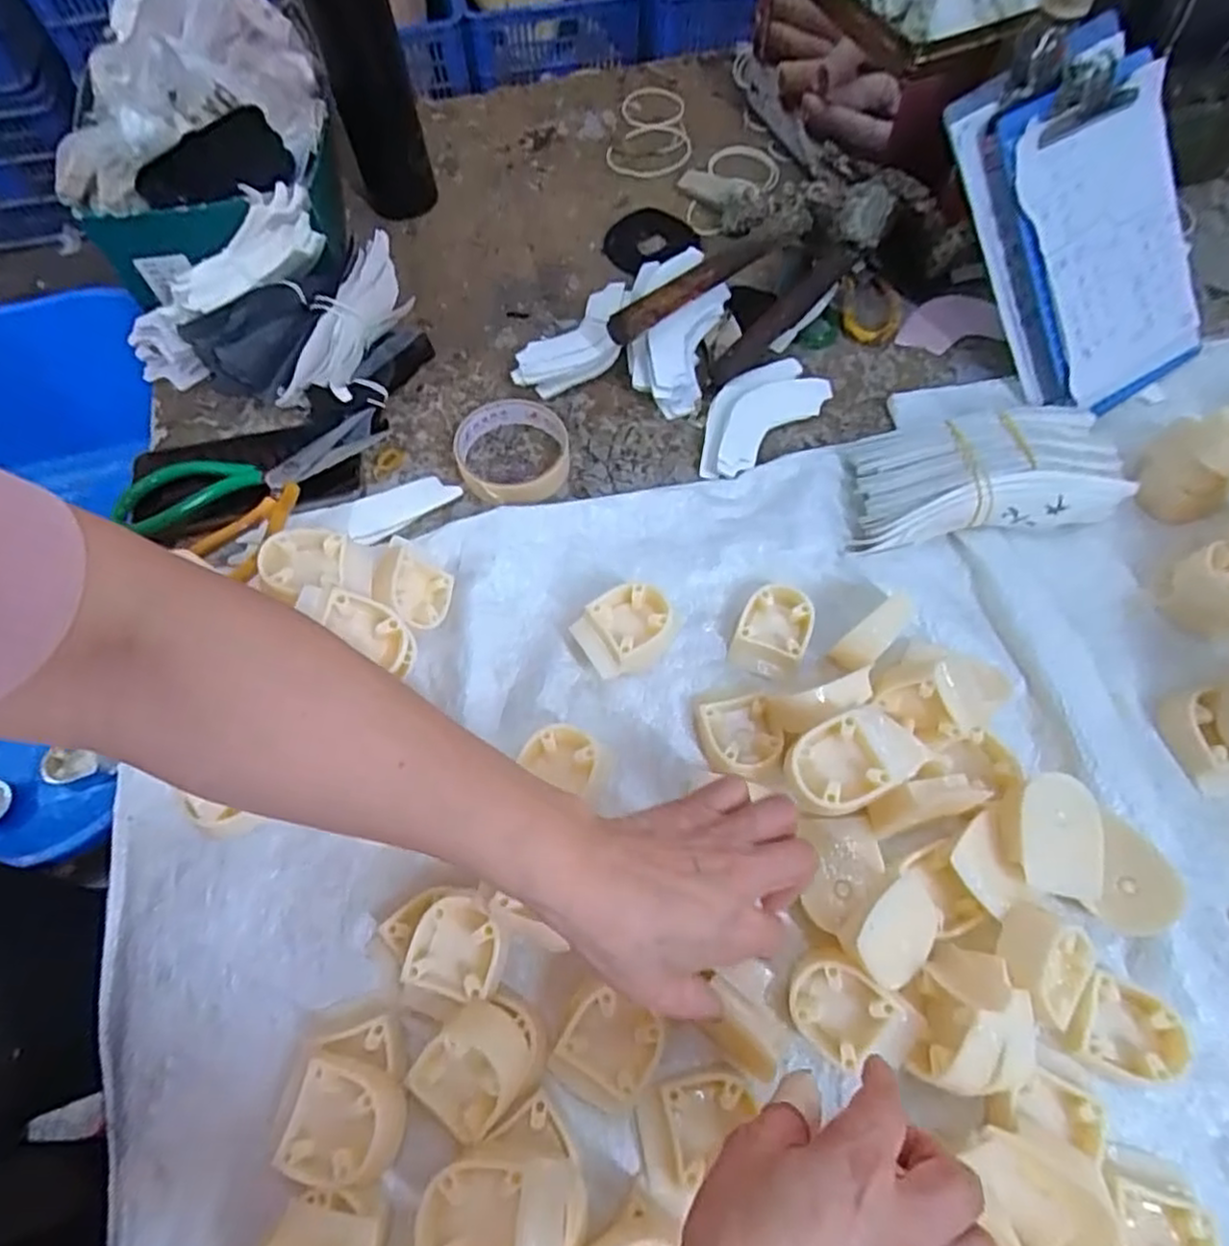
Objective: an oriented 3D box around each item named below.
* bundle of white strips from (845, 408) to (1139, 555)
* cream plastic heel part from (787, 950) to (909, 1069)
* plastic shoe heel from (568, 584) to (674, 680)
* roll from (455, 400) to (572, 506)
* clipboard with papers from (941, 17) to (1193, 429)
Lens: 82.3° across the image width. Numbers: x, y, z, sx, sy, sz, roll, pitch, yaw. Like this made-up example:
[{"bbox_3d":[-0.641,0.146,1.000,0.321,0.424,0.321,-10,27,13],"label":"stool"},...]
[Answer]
[{"bbox_3d":[0.263,-0.105,0.502,0.200,0.042,0.092,-12,64,-5],"label":"bundle of white strips"},{"bbox_3d":[0.118,0.199,0.370,0.046,0.025,0.049,-43,73,4],"label":"cream plastic heel part"},{"bbox_3d":[0.008,0.008,0.455,0.059,0.036,0.050,-30,67,-14],"label":"plastic shoe heel"},{"bbox_3d":[-0.074,-0.127,0.530,0.086,0.024,0.088,0,64,0],"label":"roll"},{"bbox_3d":[0.360,-0.298,0.532,0.165,0.031,0.253,-30,105,-8],"label":"clipboard with papers"}]

